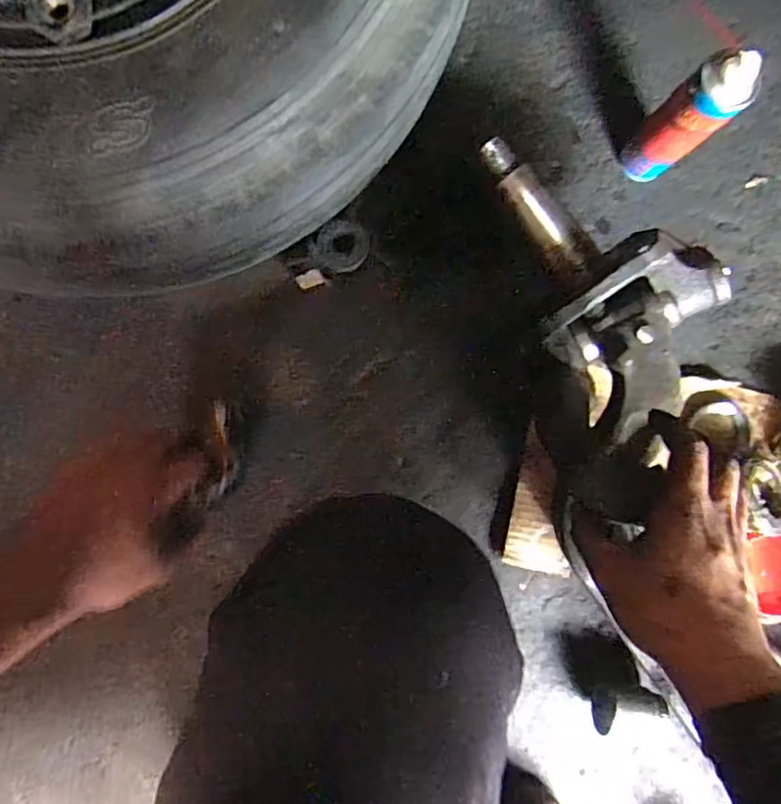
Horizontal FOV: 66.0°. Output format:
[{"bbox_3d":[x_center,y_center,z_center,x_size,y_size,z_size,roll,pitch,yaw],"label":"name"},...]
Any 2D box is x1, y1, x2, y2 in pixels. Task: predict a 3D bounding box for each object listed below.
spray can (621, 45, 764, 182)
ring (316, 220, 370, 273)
[{"bbox_3d":[0.275,-0.263,0.571,0.058,0.178,0.049,39,89,-4],"label":"spray can"},{"bbox_3d":[-0.049,-0.161,0.624,0.052,0.011,0.050,0,92,-4],"label":"ring"}]

